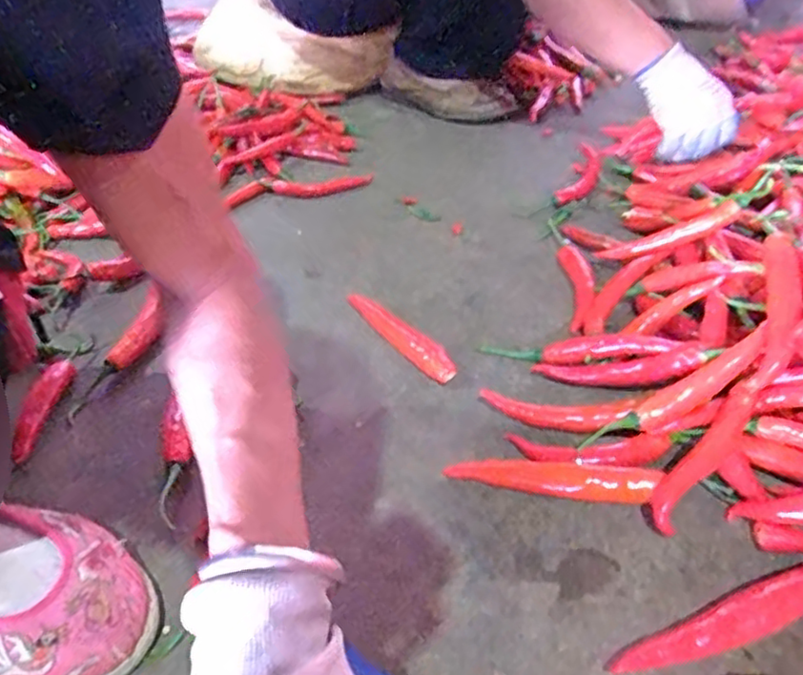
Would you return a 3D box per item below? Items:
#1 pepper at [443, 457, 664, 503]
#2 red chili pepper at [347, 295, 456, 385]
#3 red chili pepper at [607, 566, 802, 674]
[{"bbox_3d":[0.098,0.092,0.433,0.132,0.017,0.022,7,40,14],"label":"pepper"},{"bbox_3d":[-0.003,-0.004,0.563,0.022,0.017,0.150,-26,43,-24],"label":"red chili pepper"},{"bbox_3d":[0.179,0.154,0.349,0.138,0.020,0.025,-17,41,-15],"label":"red chili pepper"}]

